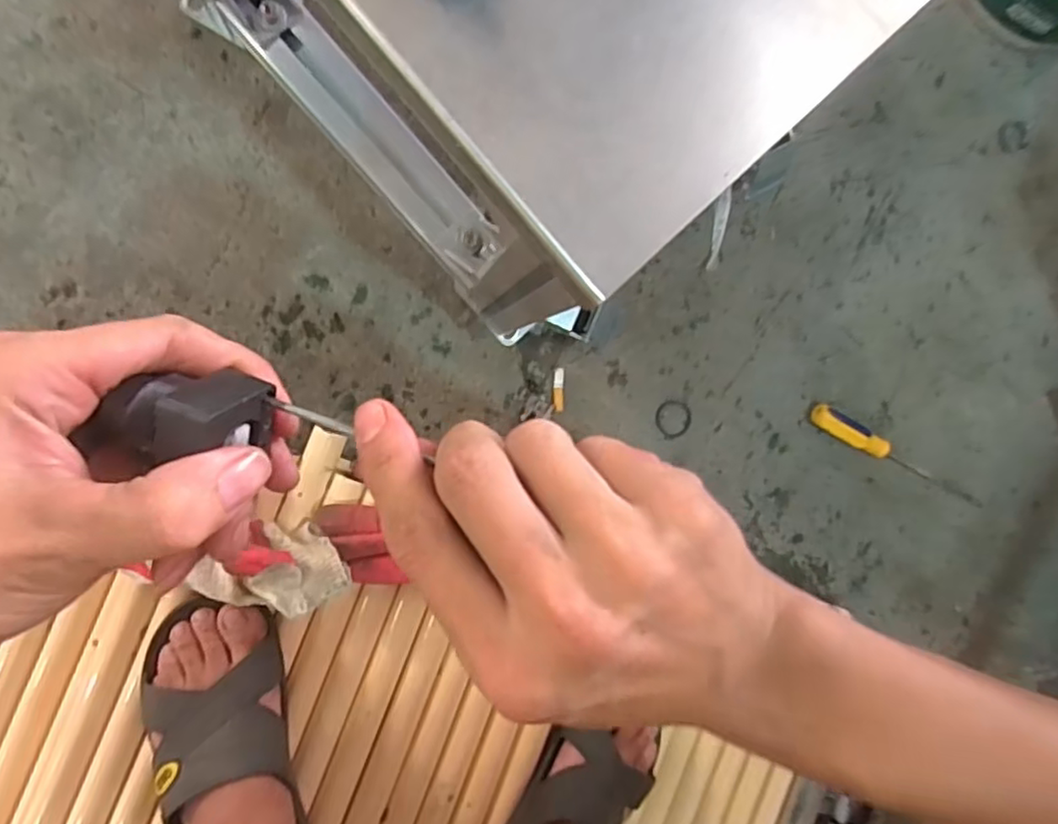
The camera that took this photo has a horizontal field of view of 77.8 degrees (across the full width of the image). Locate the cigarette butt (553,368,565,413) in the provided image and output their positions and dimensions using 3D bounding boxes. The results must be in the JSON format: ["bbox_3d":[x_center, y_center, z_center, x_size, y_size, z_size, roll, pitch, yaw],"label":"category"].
[{"bbox_3d":[0.027,-0.020,0.595,0.010,0.009,0.040,0,91,-10],"label":"cigarette butt"}]

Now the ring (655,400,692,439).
[{"bbox_3d":[0.137,0.007,0.623,0.036,0.004,0.036,-2,99,-13],"label":"ring"}]

